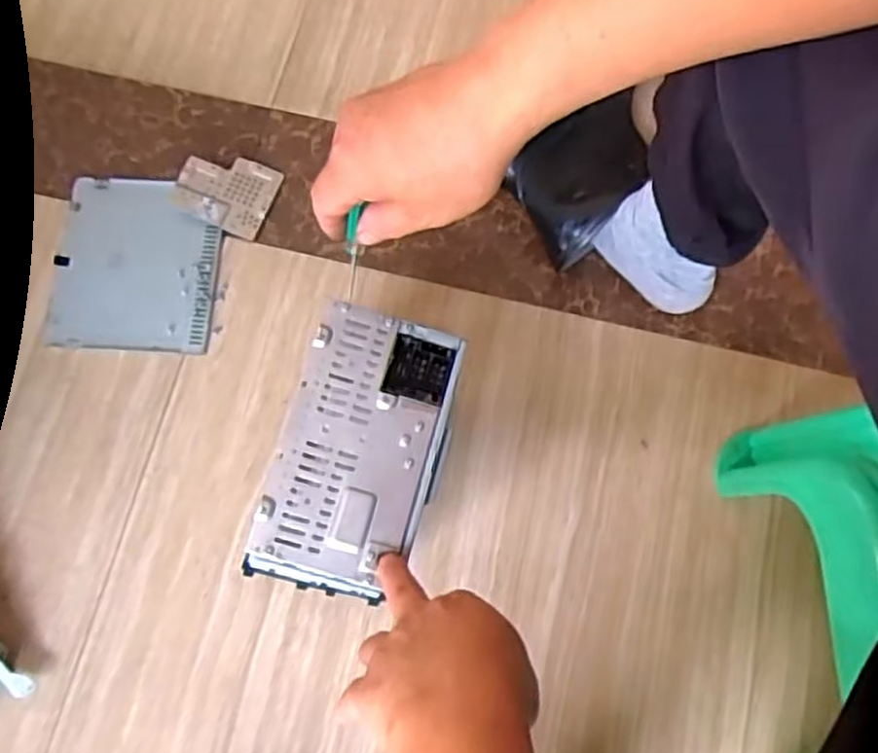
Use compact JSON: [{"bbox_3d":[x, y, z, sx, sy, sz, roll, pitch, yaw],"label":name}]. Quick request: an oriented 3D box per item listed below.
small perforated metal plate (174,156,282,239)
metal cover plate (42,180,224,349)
[{"bbox_3d":[-0.210,-0.185,0.750,0.091,0.017,0.077,21,76,5],"label":"small perforated metal plate"},{"bbox_3d":[-0.293,-0.111,0.737,0.155,0.012,0.172,3,75,1],"label":"metal cover plate"}]

